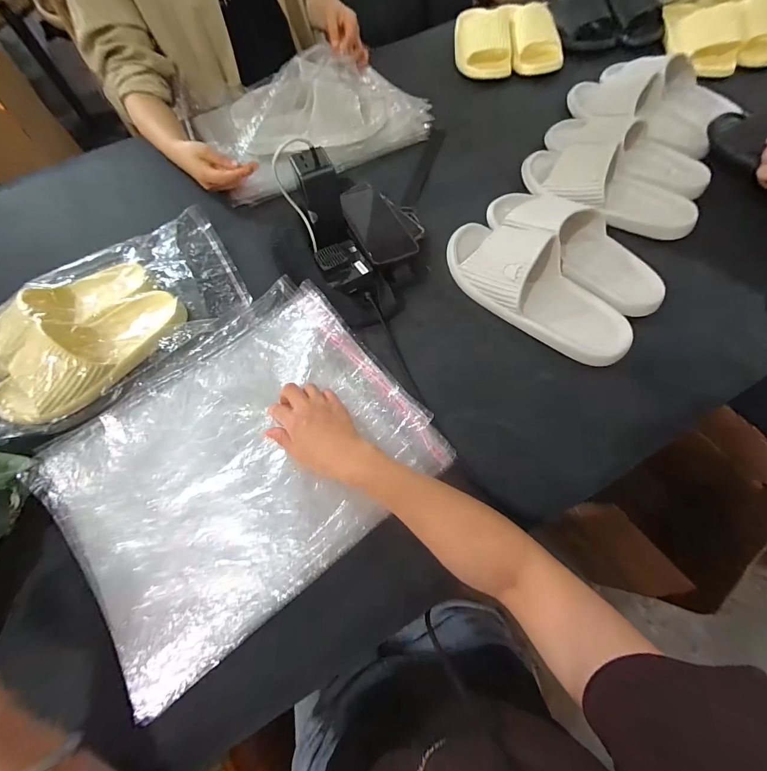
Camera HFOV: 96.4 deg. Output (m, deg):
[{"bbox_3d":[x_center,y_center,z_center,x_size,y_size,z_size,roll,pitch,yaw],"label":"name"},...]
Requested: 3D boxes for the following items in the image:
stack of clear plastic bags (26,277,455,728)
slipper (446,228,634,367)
[{"bbox_3d":[-0.169,0.080,0.408,0.402,0.033,0.321,-37,67,-12],"label":"stack of clear plastic bags"},{"bbox_3d":[0.203,-0.137,0.460,0.270,0.063,0.111,40,74,18],"label":"slipper"}]

